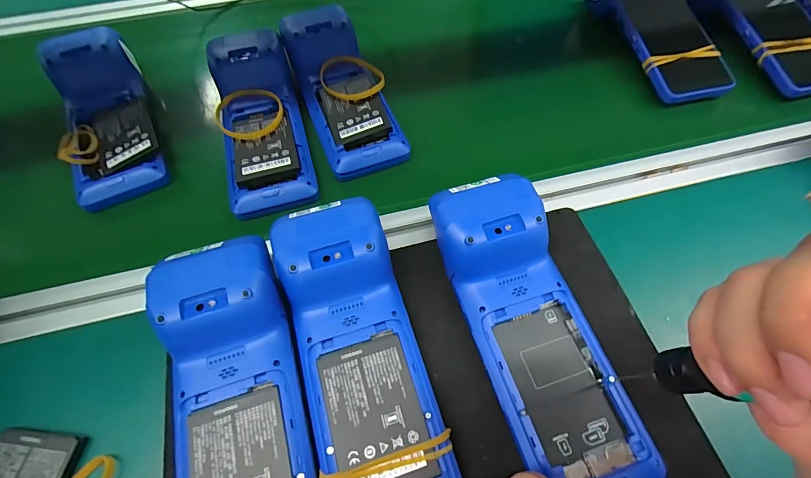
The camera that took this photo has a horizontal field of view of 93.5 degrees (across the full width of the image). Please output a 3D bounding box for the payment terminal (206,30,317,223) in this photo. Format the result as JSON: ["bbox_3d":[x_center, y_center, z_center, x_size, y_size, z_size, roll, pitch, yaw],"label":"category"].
[{"bbox_3d":[-0.149,-0.127,0.385,0.084,0.046,0.218,-15,62,-7],"label":"payment terminal"}]

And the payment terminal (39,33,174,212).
[{"bbox_3d":[-0.317,-0.135,0.397,0.091,0.049,0.227,-25,63,-12],"label":"payment terminal"}]

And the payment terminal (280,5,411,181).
[{"bbox_3d":[-0.070,-0.169,0.412,0.087,0.050,0.224,-19,62,-9],"label":"payment terminal"}]

